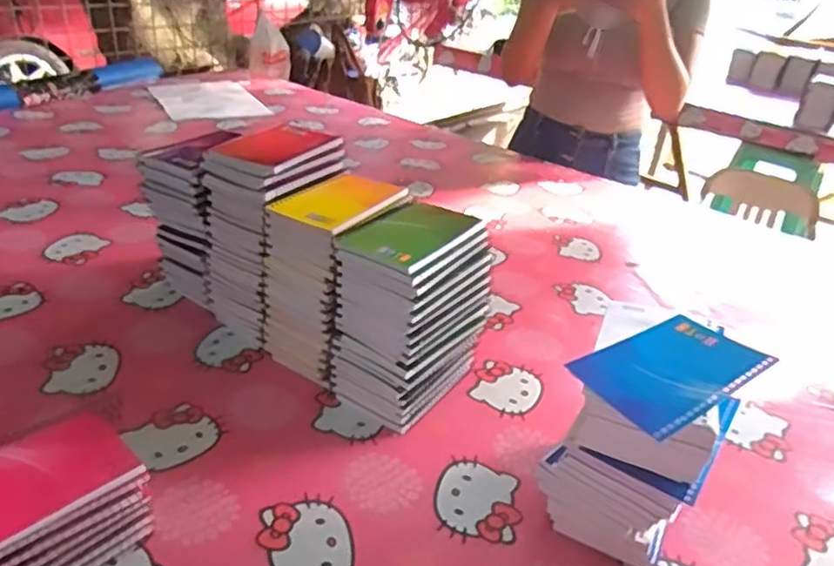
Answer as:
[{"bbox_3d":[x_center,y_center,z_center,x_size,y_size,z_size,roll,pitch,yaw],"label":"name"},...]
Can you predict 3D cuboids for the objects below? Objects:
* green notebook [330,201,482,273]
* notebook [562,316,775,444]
[{"bbox_3d":[-0.002,-0.047,0.598,0.086,0.014,0.120,25,35,29],"label":"green notebook"},{"bbox_3d":[0.175,0.057,0.442,0.126,0.010,0.078,-15,36,-33],"label":"notebook"}]

